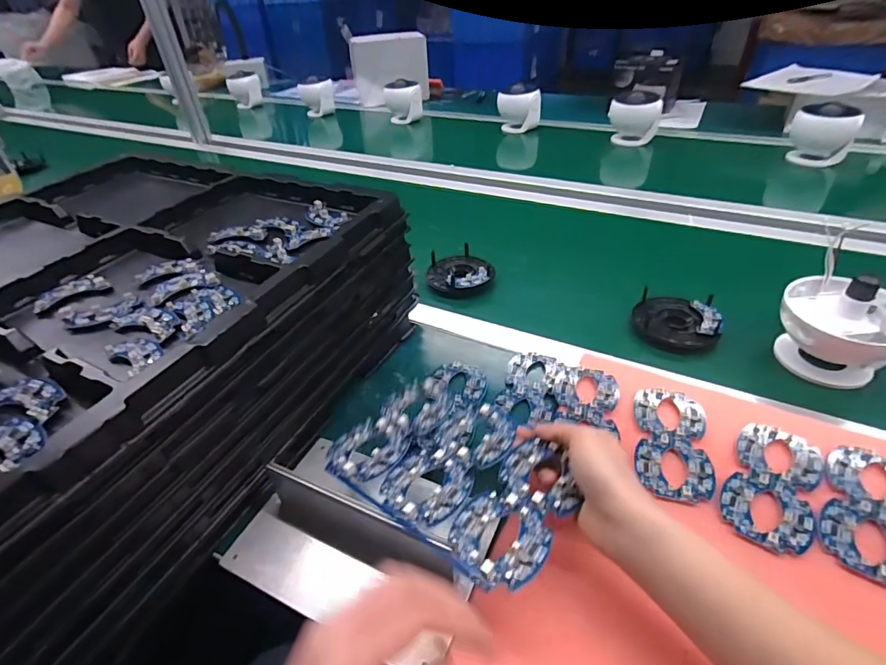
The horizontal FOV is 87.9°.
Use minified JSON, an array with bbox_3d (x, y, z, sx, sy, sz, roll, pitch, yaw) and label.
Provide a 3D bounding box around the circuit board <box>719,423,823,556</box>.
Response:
[{"bbox_3d":[0.288,0.131,0.402,0.065,0.004,0.124,23,47,30],"label":"circuit board"}]

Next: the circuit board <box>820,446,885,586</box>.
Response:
[{"bbox_3d":[0.354,0.145,0.377,0.065,0.008,0.130,22,46,29],"label":"circuit board"}]

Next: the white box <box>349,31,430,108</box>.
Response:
[{"bbox_3d":[-0.185,-0.913,1.582,0.263,0.189,0.066,2,39,6],"label":"white box"}]

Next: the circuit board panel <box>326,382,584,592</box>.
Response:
[{"bbox_3d":[0.007,0.109,0.381,0.194,0.010,0.127,22,44,34],"label":"circuit board panel"}]

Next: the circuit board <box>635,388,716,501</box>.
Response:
[{"bbox_3d":[0.221,0.102,0.444,0.065,0.004,0.128,9,42,16],"label":"circuit board"}]

